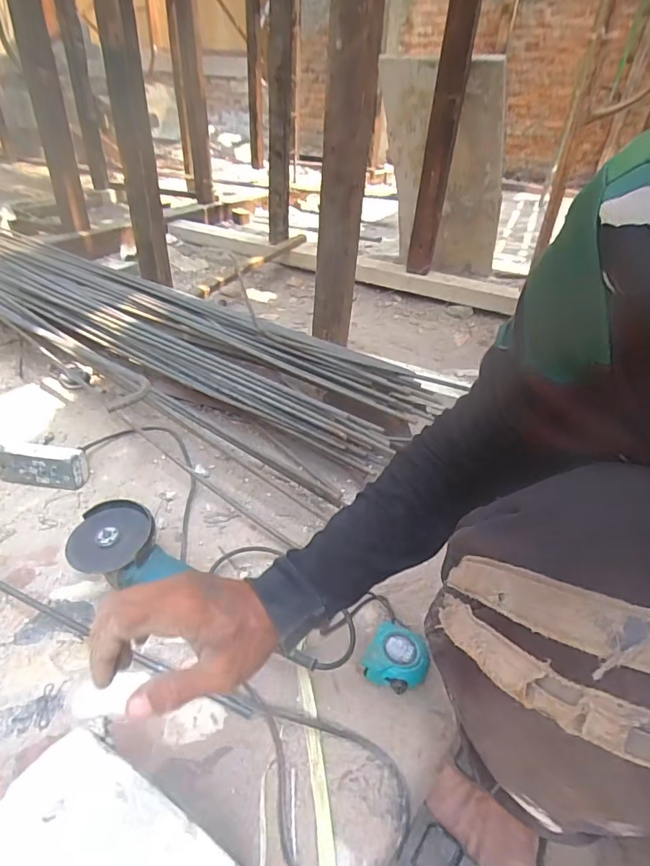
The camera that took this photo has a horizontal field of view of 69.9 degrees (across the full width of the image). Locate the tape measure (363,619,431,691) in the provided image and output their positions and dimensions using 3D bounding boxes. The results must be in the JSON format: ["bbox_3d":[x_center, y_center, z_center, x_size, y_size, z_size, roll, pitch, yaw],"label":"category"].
[{"bbox_3d":[0.086,0.260,0.542,0.068,0.032,0.076,21,39,22],"label":"tape measure"}]

